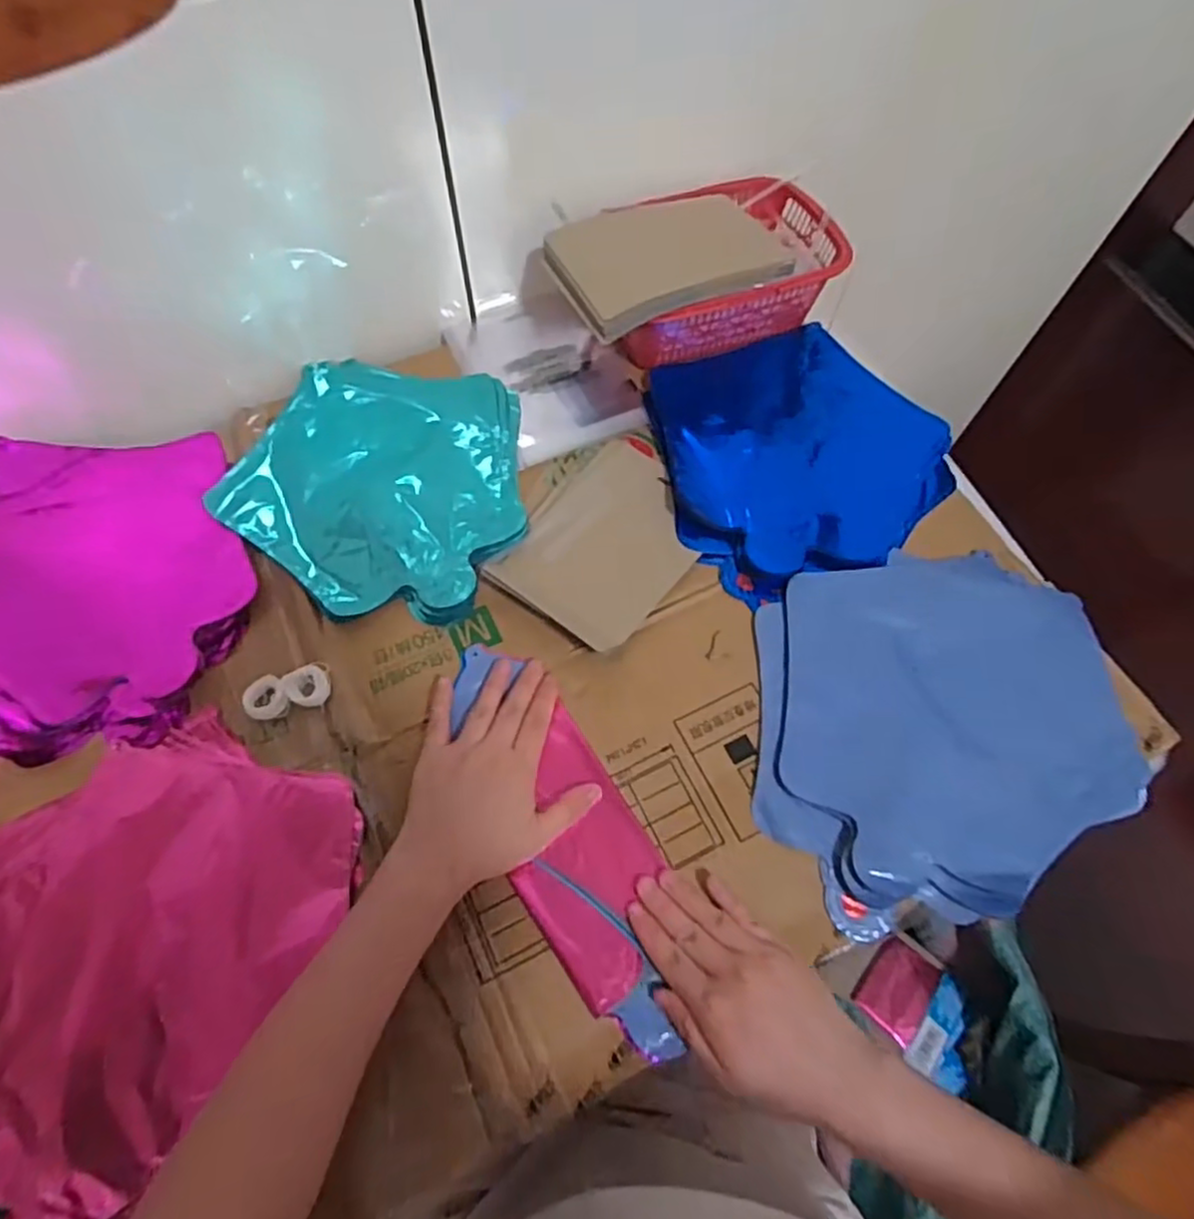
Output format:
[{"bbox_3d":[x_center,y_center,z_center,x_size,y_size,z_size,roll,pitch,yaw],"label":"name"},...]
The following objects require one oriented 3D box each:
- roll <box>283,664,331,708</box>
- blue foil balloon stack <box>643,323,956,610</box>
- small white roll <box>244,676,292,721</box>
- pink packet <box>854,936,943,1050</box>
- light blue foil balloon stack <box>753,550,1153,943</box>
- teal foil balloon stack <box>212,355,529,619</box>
[{"bbox_3d":[-0.199,0.054,0.482,0.028,0.011,0.028,1,66,-2],"label":"roll"},{"bbox_3d":[0.164,-0.133,0.589,0.238,0.041,0.238,-19,68,-10],"label":"blue foil balloon stack"},{"bbox_3d":[-0.226,0.060,0.478,0.028,0.009,0.030,1,66,-2],"label":"small white roll"},{"bbox_3d":[0.320,0.400,0.741,0.066,0.021,0.091,39,71,14],"label":"pink packet"},{"bbox_3d":[0.234,0.072,0.483,0.267,0.015,0.238,-16,68,-9],"label":"light blue foil balloon stack"},{"bbox_3d":[-0.167,-0.106,0.550,0.223,0.007,0.224,20,67,7],"label":"teal foil balloon stack"}]

